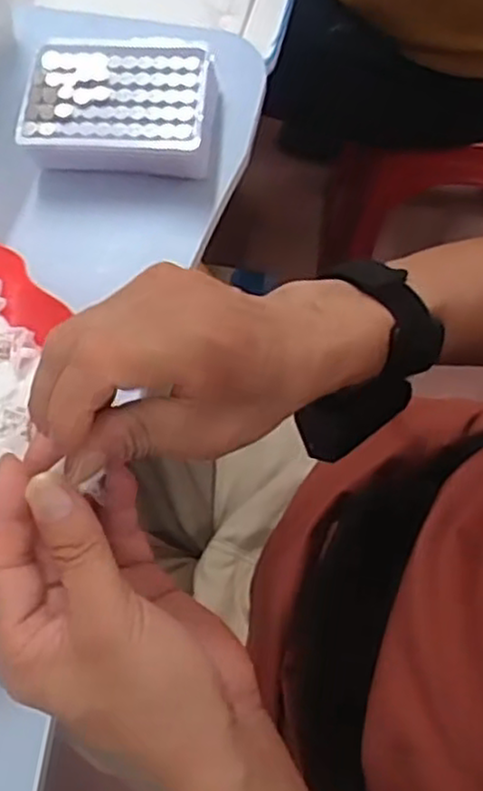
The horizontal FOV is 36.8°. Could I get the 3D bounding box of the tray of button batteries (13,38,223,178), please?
[{"bbox_3d":[-0.088,-0.211,0.535,0.135,0.037,0.103,3,67,3],"label":"tray of button batteries"}]

